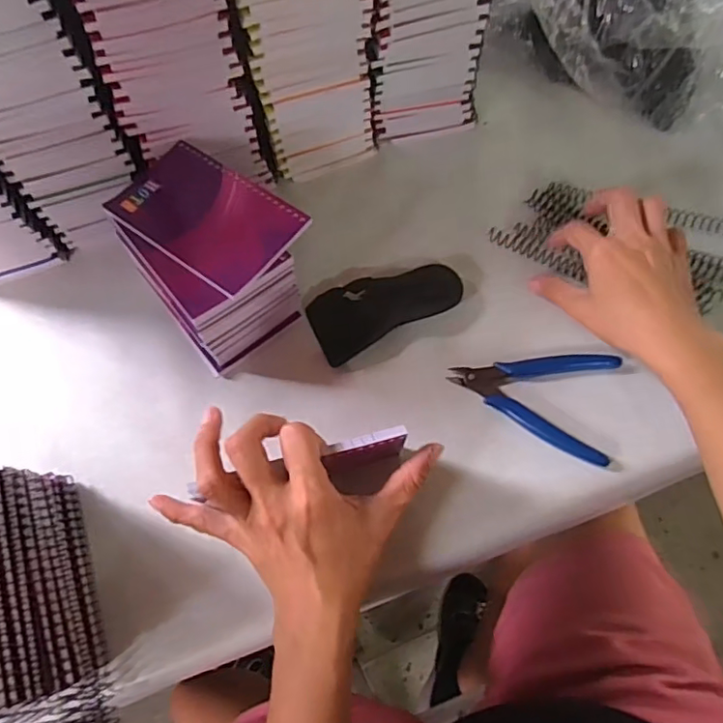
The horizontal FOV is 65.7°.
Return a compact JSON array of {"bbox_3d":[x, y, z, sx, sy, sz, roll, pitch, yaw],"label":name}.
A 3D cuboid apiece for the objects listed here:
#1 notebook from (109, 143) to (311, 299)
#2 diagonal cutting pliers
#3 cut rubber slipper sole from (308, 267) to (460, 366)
[{"bbox_3d":[-0.111,-0.105,0.399,0.130,0.006,0.080,35,73,15],"label":"notebook"},{"bbox_3d":[0.128,0.019,0.418,0.117,0.011,0.083,19,69,10],"label":"diagonal cutting pliers"},{"bbox_3d":[0.018,-0.045,0.450,0.118,0.020,0.058,-24,68,-8],"label":"cut rubber slipper sole"}]

